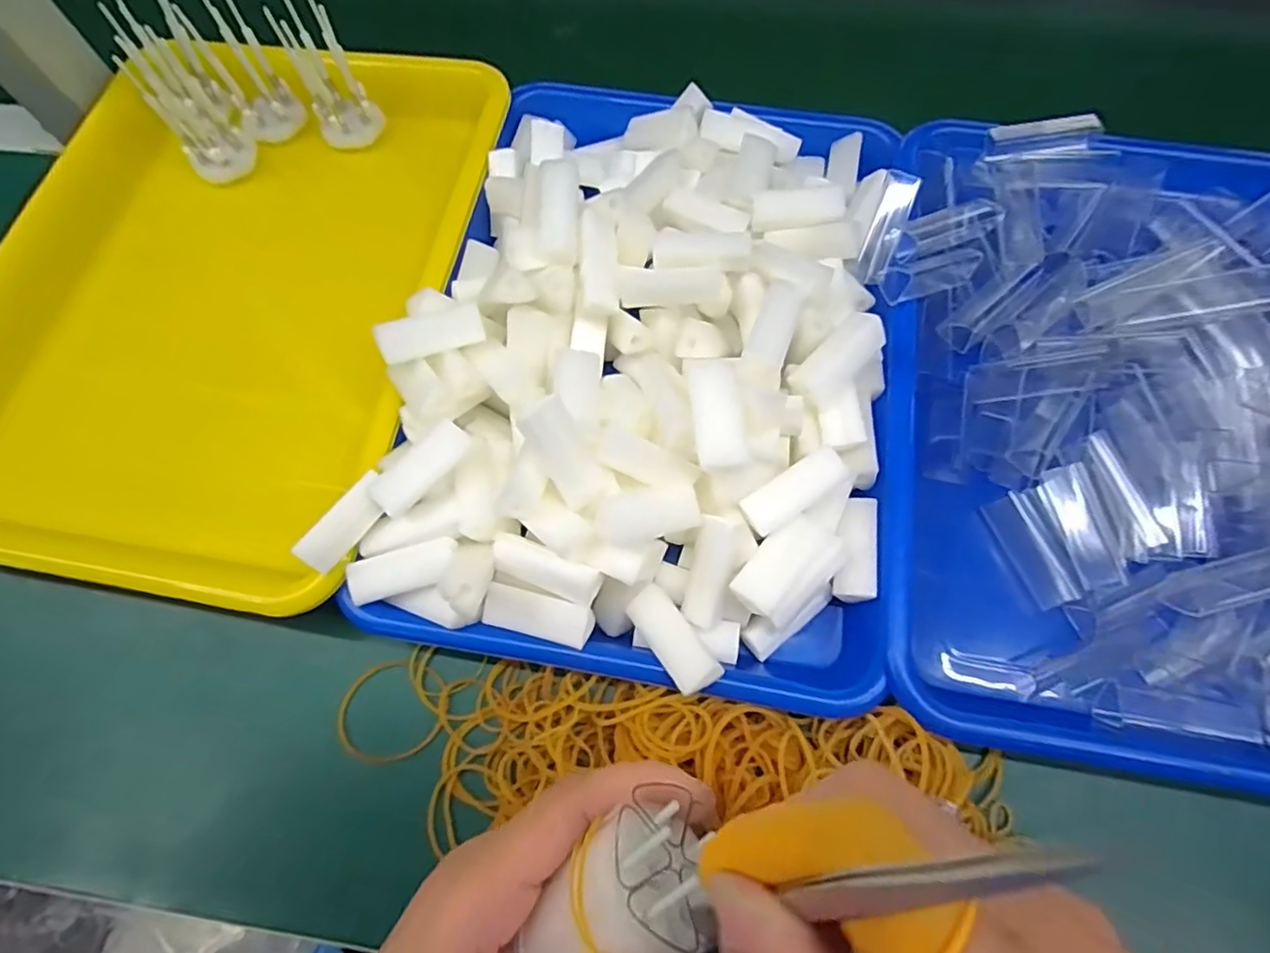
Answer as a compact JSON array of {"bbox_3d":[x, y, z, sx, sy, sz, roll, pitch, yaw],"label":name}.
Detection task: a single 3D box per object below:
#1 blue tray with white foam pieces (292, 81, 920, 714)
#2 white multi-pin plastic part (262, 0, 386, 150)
[{"bbox_3d":[0.014,-0.074,0.306,0.234,0.066,0.331,10,69,6],"label":"blue tray with white foam pieces"},{"bbox_3d":[-0.179,-0.235,0.364,0.034,0.076,0.028,-25,38,-8],"label":"white multi-pin plastic part"}]

